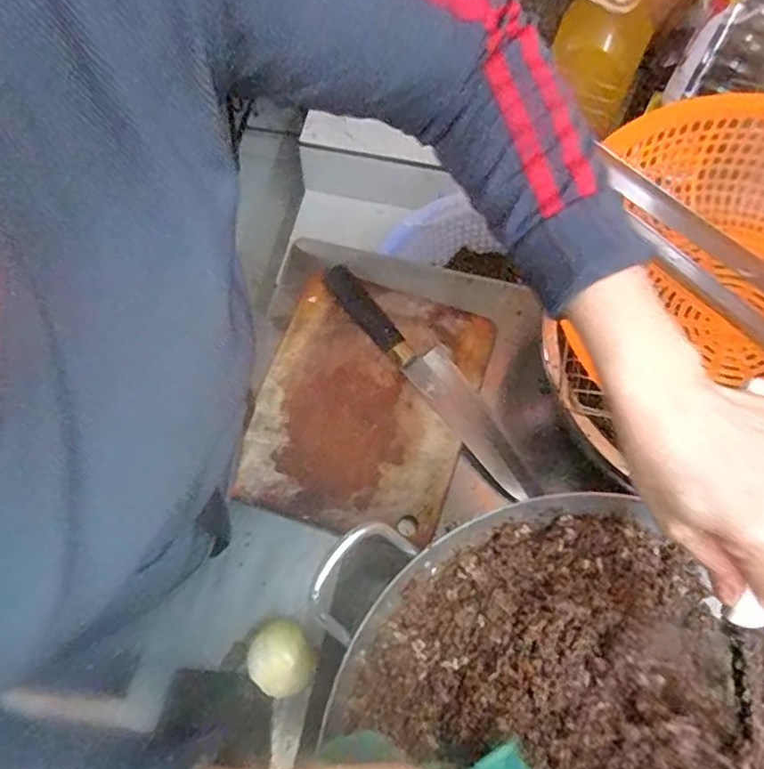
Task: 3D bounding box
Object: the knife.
[{"bbox_3d":[0.049,-0.014,0.648,0.046,0.015,0.310,-37,70,-14],"label":"knife"}]

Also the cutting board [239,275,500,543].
[{"bbox_3d":[-0.019,0.019,0.640,0.206,0.018,0.255,17,67,8],"label":"cutting board"}]

